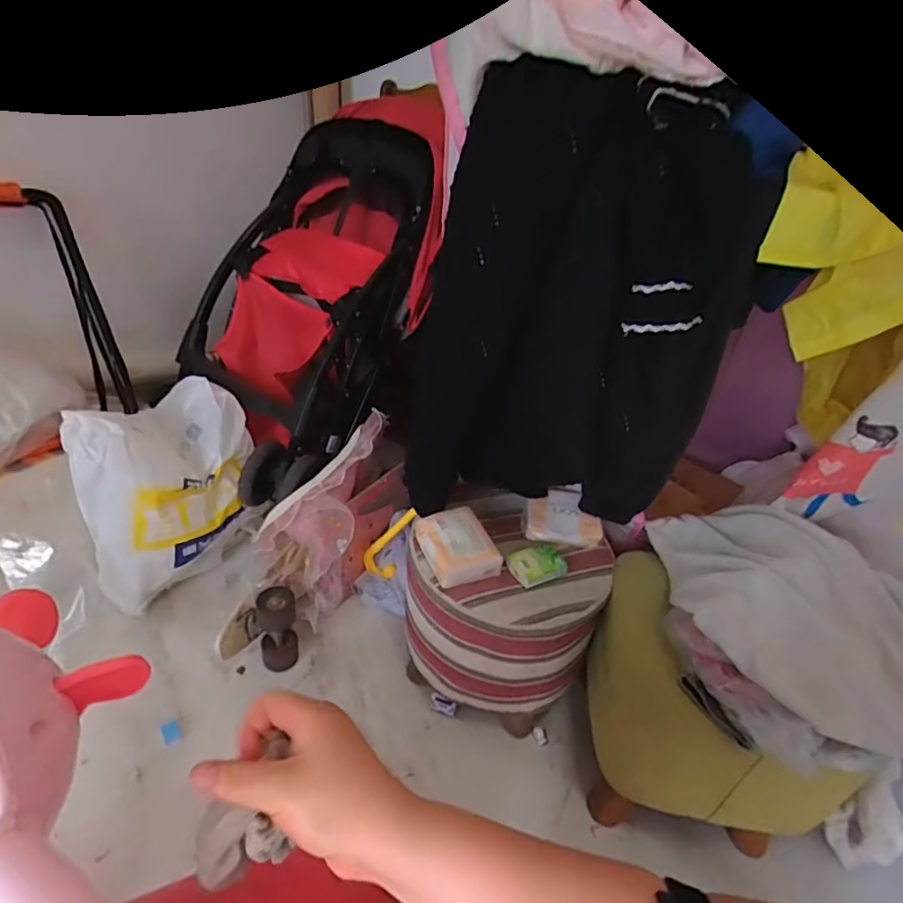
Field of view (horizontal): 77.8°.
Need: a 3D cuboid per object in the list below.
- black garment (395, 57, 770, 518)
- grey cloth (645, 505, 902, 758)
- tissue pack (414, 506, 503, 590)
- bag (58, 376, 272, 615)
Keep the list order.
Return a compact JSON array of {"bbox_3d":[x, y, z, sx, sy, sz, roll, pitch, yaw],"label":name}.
[{"bbox_3d":[0.144,-0.153,0.701,0.363,0.512,0.151,3,34,-6],"label":"black garment"},{"bbox_3d":[0.400,0.165,0.665,0.240,0.118,0.310,8,34,2],"label":"grey cloth"},{"bbox_3d":[0.008,0.132,0.790,0.088,0.047,0.123,-11,38,-25],"label":"tissue pack"},{"bbox_3d":[-0.483,0.071,0.983,0.201,0.326,0.276,11,34,6],"label":"bag"}]

